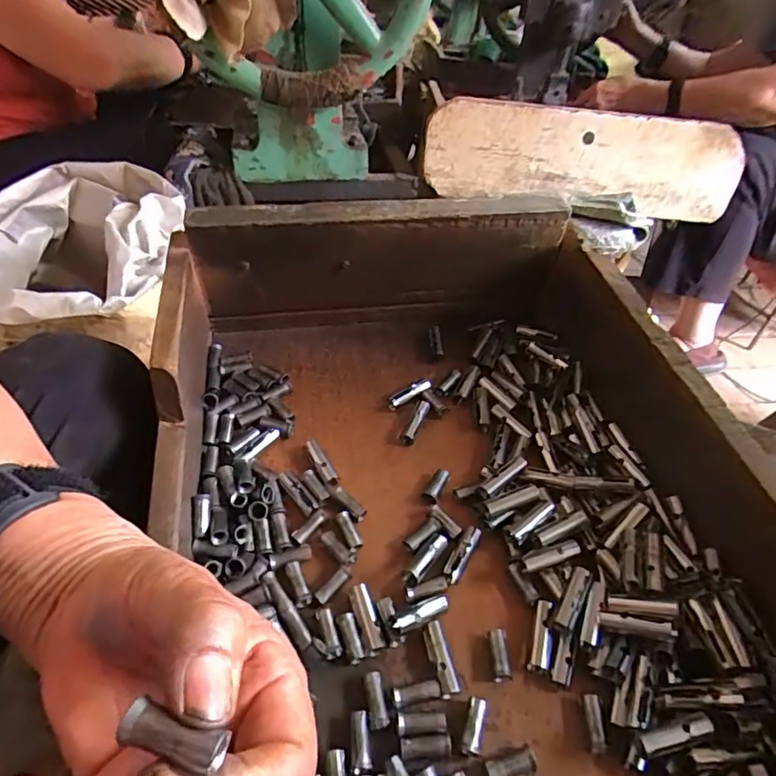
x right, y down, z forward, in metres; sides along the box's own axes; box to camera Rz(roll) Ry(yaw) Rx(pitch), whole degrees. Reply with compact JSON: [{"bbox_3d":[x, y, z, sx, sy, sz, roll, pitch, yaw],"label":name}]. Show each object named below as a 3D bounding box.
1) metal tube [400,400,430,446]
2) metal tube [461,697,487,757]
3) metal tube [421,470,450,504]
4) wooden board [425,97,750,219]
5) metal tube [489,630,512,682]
[{"bbox_3d":[0.021,0.024,0.396,0.010,0.012,0.039,19,56,15],"label":"metal tube"},{"bbox_3d":[0.043,0.172,0.269,0.008,0.010,0.024,15,42,11],"label":"metal tube"},{"bbox_3d":[0.033,0.068,0.365,0.011,0.008,0.027,23,56,20],"label":"metal tube"},{"bbox_3d":[0.334,-0.384,0.900,0.522,0.152,0.025,4,34,-4],"label":"wooden board"},{"bbox_3d":[0.062,0.148,0.293,0.010,0.009,0.025,1,55,-4],"label":"metal tube"}]

